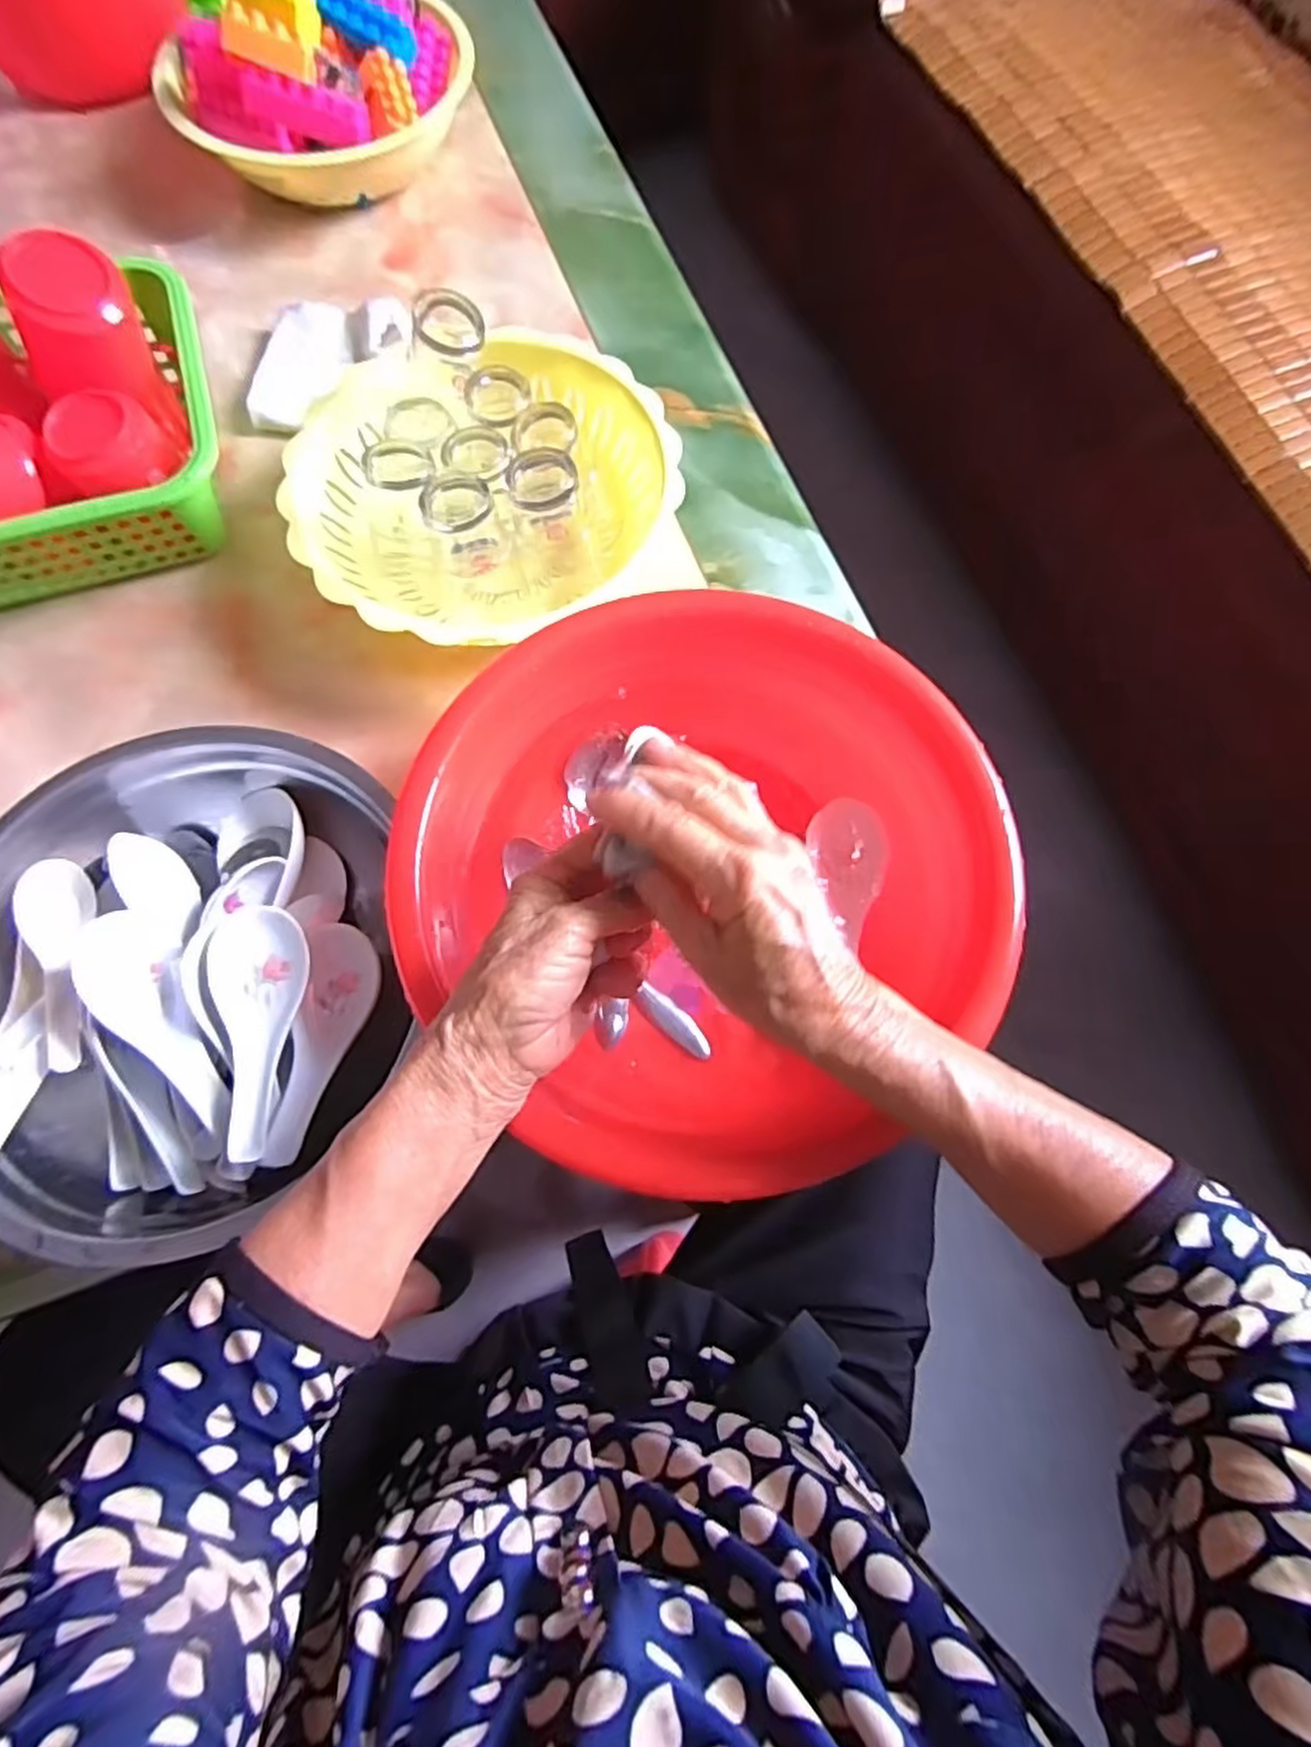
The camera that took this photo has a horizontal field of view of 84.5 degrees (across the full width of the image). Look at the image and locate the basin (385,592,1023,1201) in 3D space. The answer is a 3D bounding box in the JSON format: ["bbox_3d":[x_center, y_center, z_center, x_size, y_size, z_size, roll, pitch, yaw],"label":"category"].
[{"bbox_3d":[0.023,-0.002,0.393,0.290,0.083,0.288,0,73,-1],"label":"basin"}]

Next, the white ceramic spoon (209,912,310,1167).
[{"bbox_3d":[-0.197,0.077,0.360,0.043,0.031,0.127,-12,59,-5],"label":"white ceramic spoon"}]

